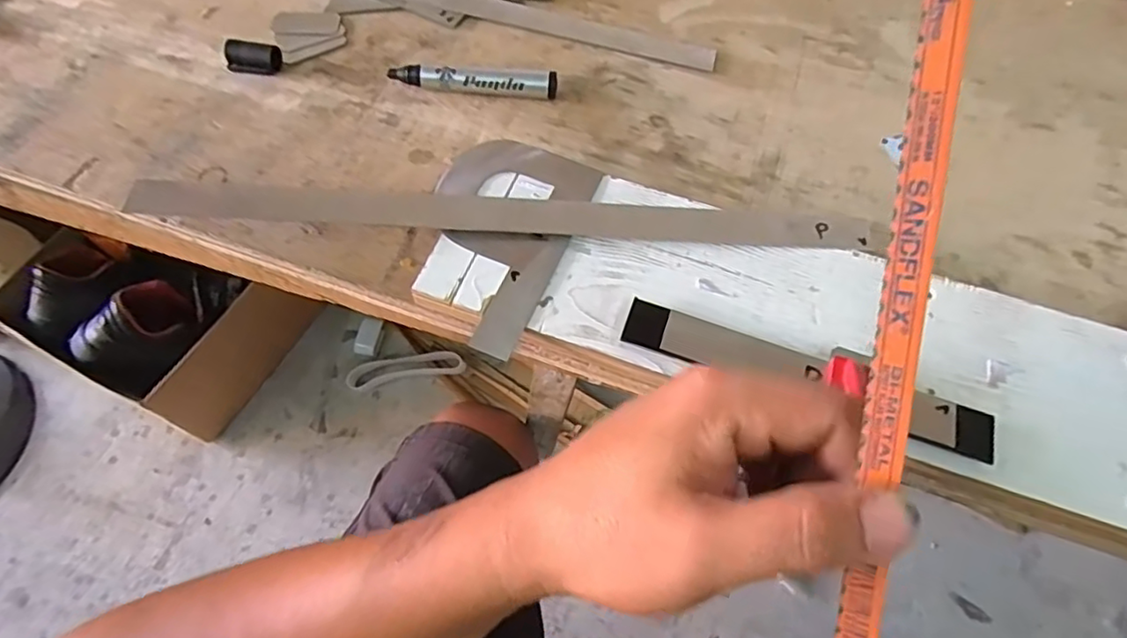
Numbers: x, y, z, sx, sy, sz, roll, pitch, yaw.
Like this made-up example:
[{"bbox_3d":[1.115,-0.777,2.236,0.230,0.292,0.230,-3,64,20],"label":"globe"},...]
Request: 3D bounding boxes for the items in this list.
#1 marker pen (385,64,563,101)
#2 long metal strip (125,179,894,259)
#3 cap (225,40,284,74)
[{"bbox_3d":[-0.063,-0.167,0.437,0.116,0.016,0.014,5,62,-1],"label":"marker pen"},{"bbox_3d":[-0.026,-0.063,0.376,0.449,0.007,0.034,4,62,-1],"label":"long metal strip"},{"bbox_3d":[-0.220,-0.185,0.440,0.038,0.017,0.017,3,62,-2],"label":"cap"}]

